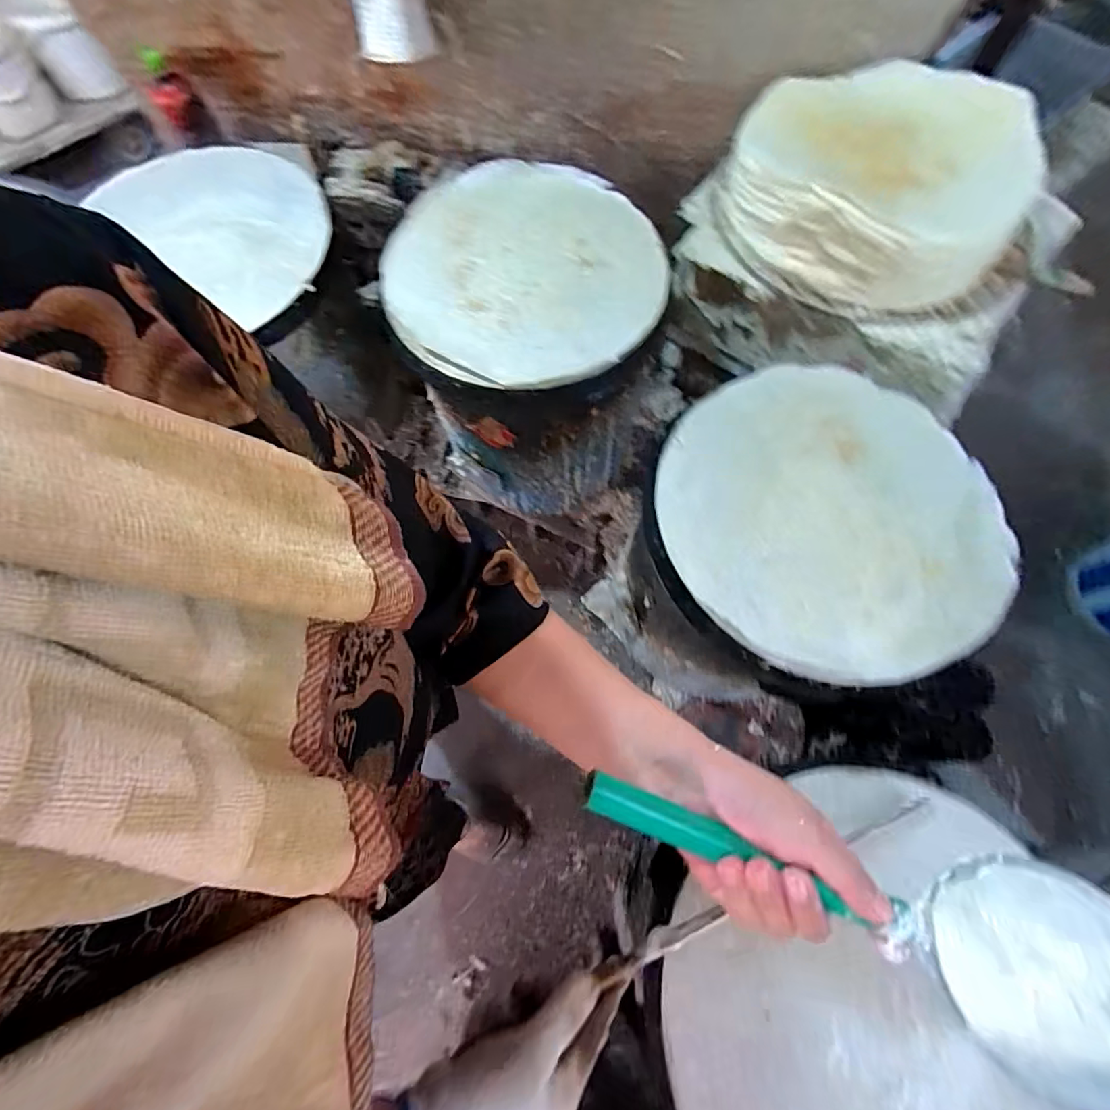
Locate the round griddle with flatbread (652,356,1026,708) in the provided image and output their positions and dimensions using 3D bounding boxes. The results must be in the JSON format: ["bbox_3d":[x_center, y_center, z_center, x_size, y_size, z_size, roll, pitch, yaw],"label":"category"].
[{"bbox_3d":[0.302,-0.043,0.591,0.358,0.054,0.373,0,71,0],"label":"round griddle with flatbread"}]

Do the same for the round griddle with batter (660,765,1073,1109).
[{"bbox_3d":[0.265,0.404,0.433,0.336,0.051,0.387,-11,71,-4],"label":"round griddle with batter"}]

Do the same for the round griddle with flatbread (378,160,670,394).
[{"bbox_3d":[-0.042,-0.401,0.736,0.385,0.057,0.395,0,71,0],"label":"round griddle with flatbread"}]

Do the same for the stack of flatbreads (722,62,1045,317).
[{"bbox_3d":[0.425,-0.510,0.709,0.380,0.185,0.285,27,73,9],"label":"stack of flatbreads"}]

